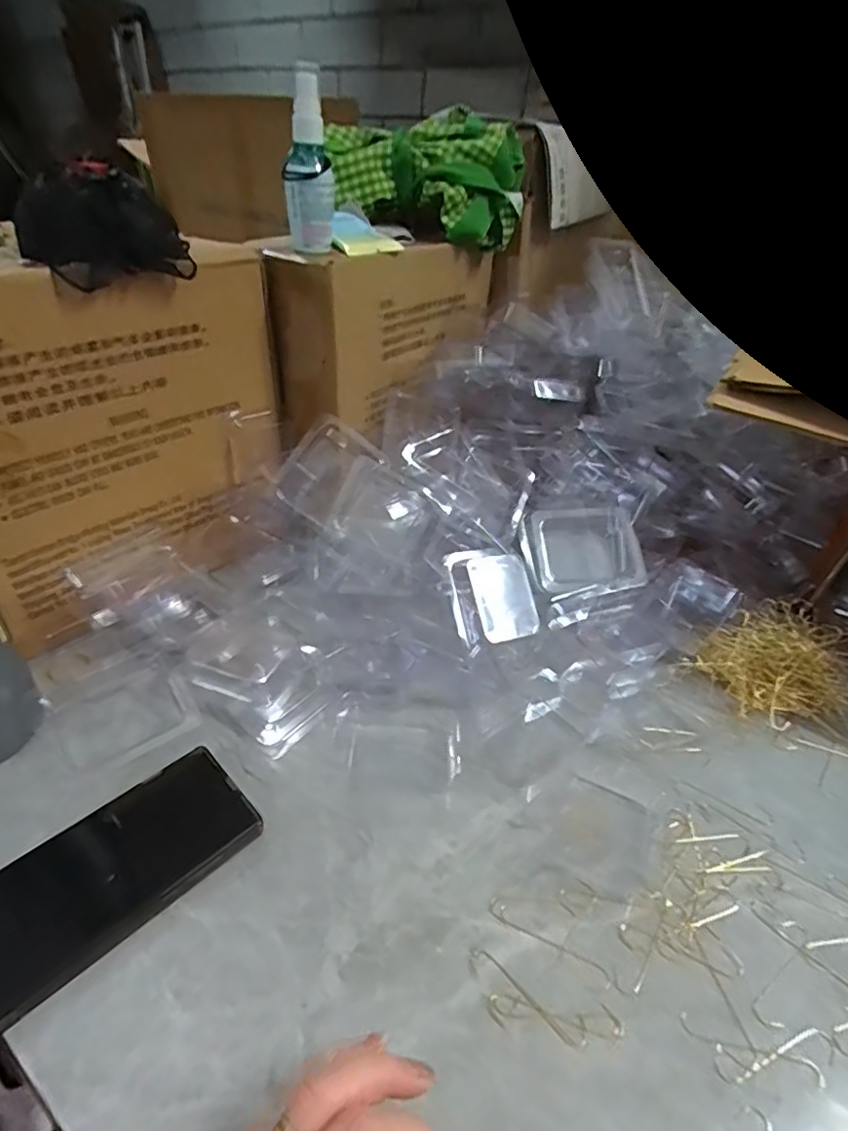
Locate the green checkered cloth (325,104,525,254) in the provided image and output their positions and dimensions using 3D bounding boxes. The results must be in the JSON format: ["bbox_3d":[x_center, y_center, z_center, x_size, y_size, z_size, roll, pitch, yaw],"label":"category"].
[{"bbox_3d":[0.001,-0.392,0.588,0.192,0.098,0.107,-1,35,-7],"label":"green checkered cloth"}]

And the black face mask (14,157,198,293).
[{"bbox_3d":[-0.213,-0.227,0.387,0.104,0.061,0.064,-16,40,-26],"label":"black face mask"}]

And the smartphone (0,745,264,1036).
[{"bbox_3d":[-0.180,0.171,0.322,0.078,0.014,0.161,32,44,32],"label":"smartphone"}]

